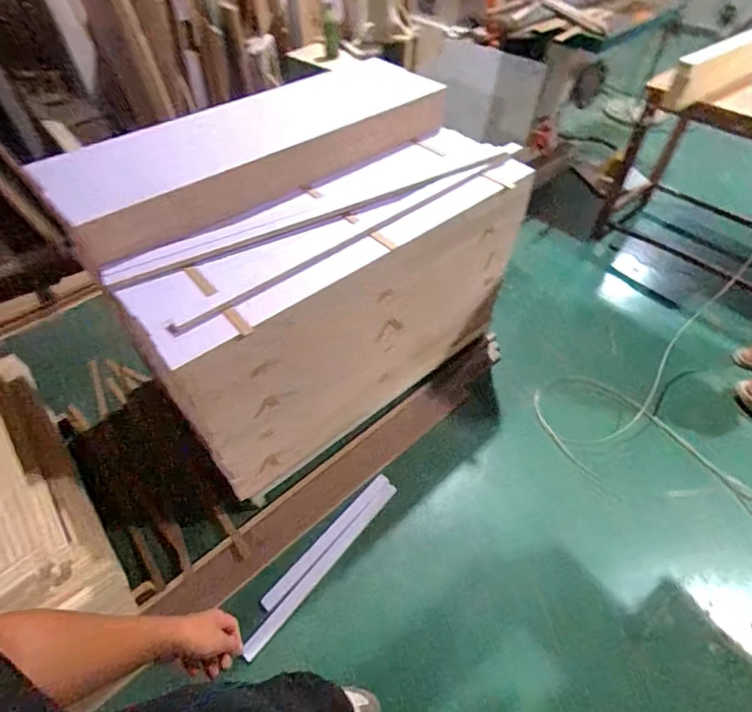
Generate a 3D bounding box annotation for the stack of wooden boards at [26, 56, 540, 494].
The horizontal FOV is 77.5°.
[{"bbox_3d":[-0.146,-0.261,1.613,1.269,0.840,0.590,-35,58,-26],"label":"stack of wooden boards"}]

